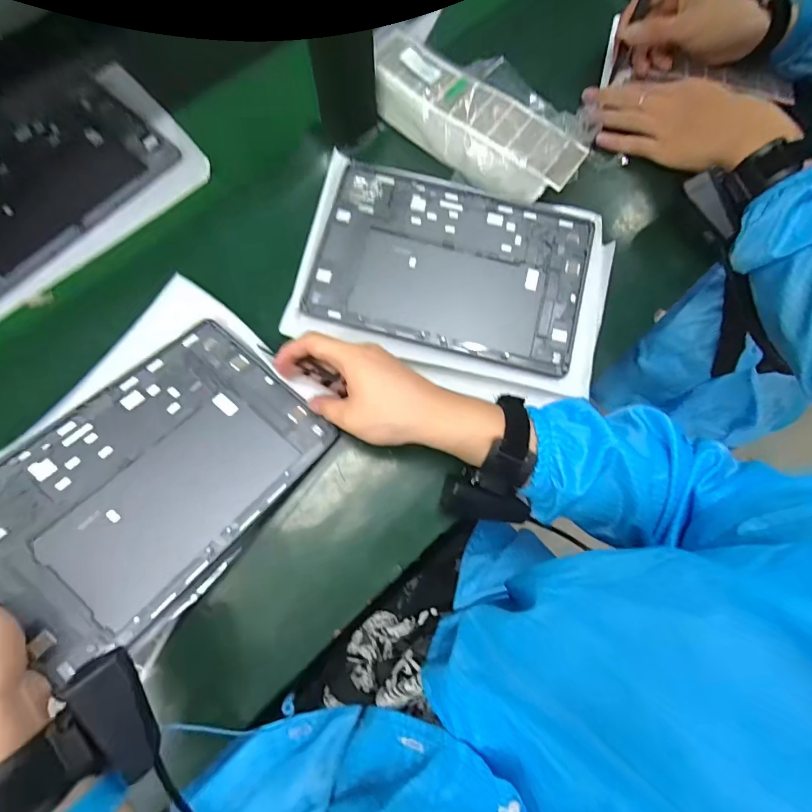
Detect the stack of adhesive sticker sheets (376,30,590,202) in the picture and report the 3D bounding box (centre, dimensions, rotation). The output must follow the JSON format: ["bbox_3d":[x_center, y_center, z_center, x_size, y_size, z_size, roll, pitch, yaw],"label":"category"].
[{"bbox_3d":[0.065,-0.288,0.449,0.231,0.050,0.088,34,76,8],"label":"stack of adhesive sticker sheets"}]

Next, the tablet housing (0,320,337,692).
[{"bbox_3d":[-0.197,0.053,0.351,0.162,0.008,0.246,41,63,6],"label":"tablet housing"}]

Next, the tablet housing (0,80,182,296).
[{"bbox_3d":[-0.380,-0.228,0.458,0.179,0.007,0.253,43,77,10],"label":"tablet housing"}]

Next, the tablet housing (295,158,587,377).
[{"bbox_3d":[0.047,-0.141,0.432,0.254,0.012,0.182,14,74,2],"label":"tablet housing"}]

